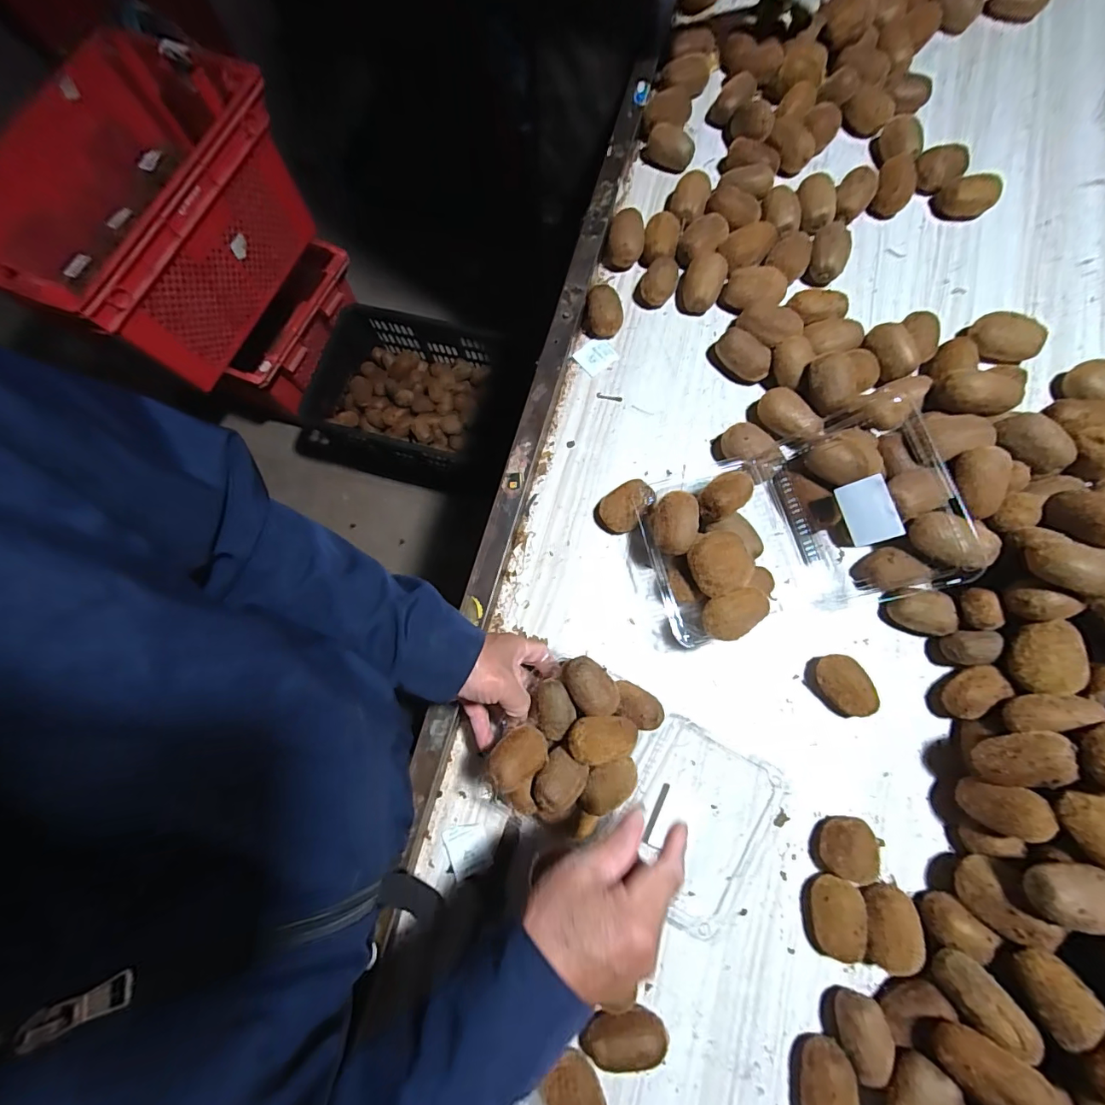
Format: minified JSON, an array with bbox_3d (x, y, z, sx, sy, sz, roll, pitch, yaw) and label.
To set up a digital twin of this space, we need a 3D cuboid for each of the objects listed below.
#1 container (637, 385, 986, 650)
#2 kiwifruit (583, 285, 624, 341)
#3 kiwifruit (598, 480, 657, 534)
[{"bbox_3d":[0.261,-0.039,0.486,0.340,0.089,0.196,-15,77,-2],"label":"container"},{"bbox_3d":[0.064,-0.298,0.592,0.048,0.039,0.063,8,77,4],"label":"kiwifruit"},{"bbox_3d":[0.081,-0.051,0.525,0.062,0.045,0.051,-30,78,-5],"label":"kiwifruit"}]

